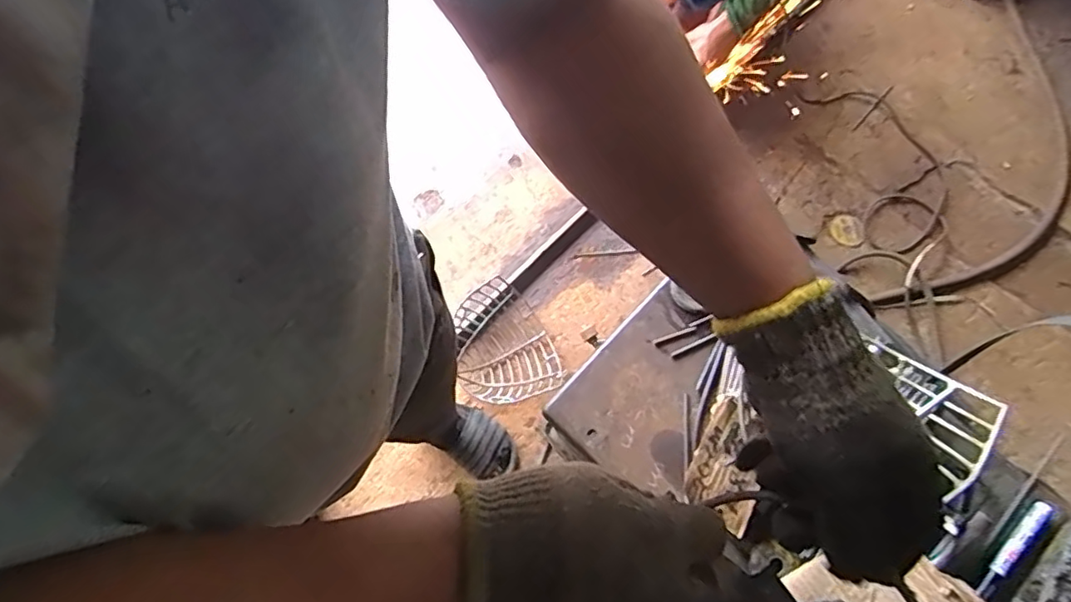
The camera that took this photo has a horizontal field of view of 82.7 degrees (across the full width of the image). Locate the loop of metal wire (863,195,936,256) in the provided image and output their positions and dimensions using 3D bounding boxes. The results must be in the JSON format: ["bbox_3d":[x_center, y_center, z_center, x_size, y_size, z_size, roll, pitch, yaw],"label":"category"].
[{"bbox_3d":[0.785,-0.163,1.314,0.142,0.017,0.144,0,63,17],"label":"loop of metal wire"}]

